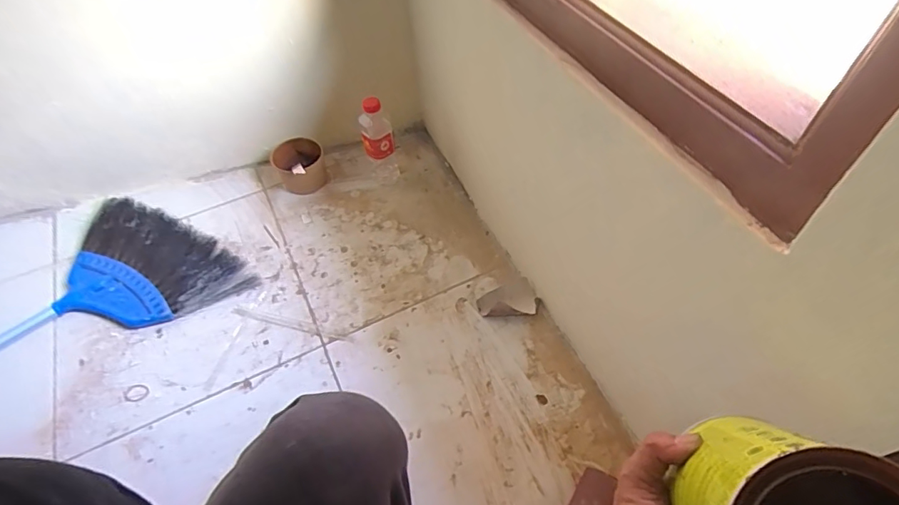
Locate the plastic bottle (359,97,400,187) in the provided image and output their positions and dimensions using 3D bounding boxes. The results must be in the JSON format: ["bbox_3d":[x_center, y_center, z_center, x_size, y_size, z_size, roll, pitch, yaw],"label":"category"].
[{"bbox_3d":[-0.141,-0.220,0.950,0.064,0.190,0.054,-9,54,-5],"label":"plastic bottle"}]

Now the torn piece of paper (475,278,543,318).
[{"bbox_3d":[0.105,0.089,0.813,0.099,0.022,0.067,-25,56,-16],"label":"torn piece of paper"}]

